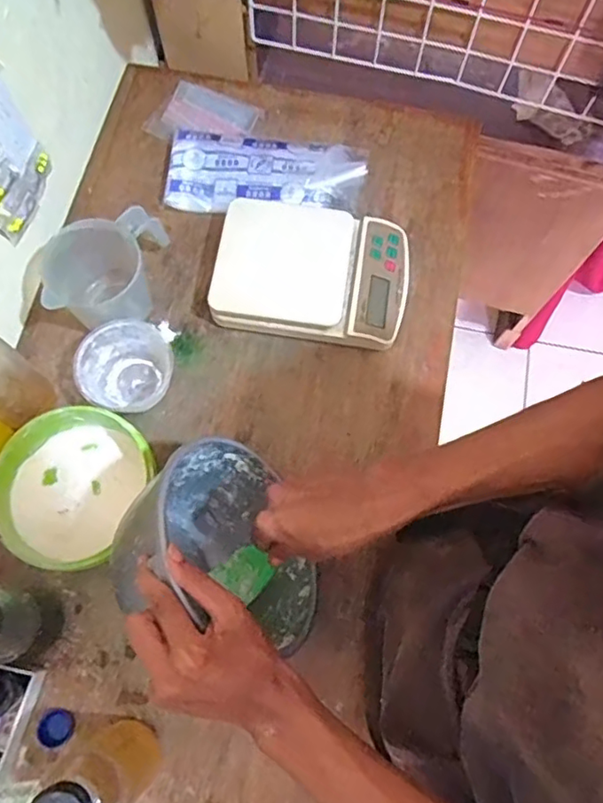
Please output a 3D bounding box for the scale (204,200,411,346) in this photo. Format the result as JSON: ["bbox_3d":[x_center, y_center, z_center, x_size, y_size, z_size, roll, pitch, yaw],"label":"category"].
[{"bbox_3d":[0.013,-0.148,0.685,0.213,0.047,0.154,7,71,2],"label":"scale"}]

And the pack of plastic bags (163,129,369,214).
[{"bbox_3d":[-0.044,-0.283,0.732,0.239,0.039,0.100,5,71,1],"label":"pack of plastic bags"}]

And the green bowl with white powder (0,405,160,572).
[{"bbox_3d":[-0.228,0.086,0.595,0.137,0.065,0.152,27,73,8],"label":"green bowl with white powder"}]

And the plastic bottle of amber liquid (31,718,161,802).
[{"bbox_3d":[-0.153,0.293,0.461,0.060,0.195,0.047,37,75,11],"label":"plastic bottle of amber liquid"}]

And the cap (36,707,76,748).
[{"bbox_3d":[-0.230,0.305,0.553,0.033,0.008,0.032,0,71,0],"label":"cap"}]

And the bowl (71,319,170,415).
[{"bbox_3d":[-0.193,-0.039,0.644,0.089,0.049,0.088,0,71,0],"label":"bowl"}]

